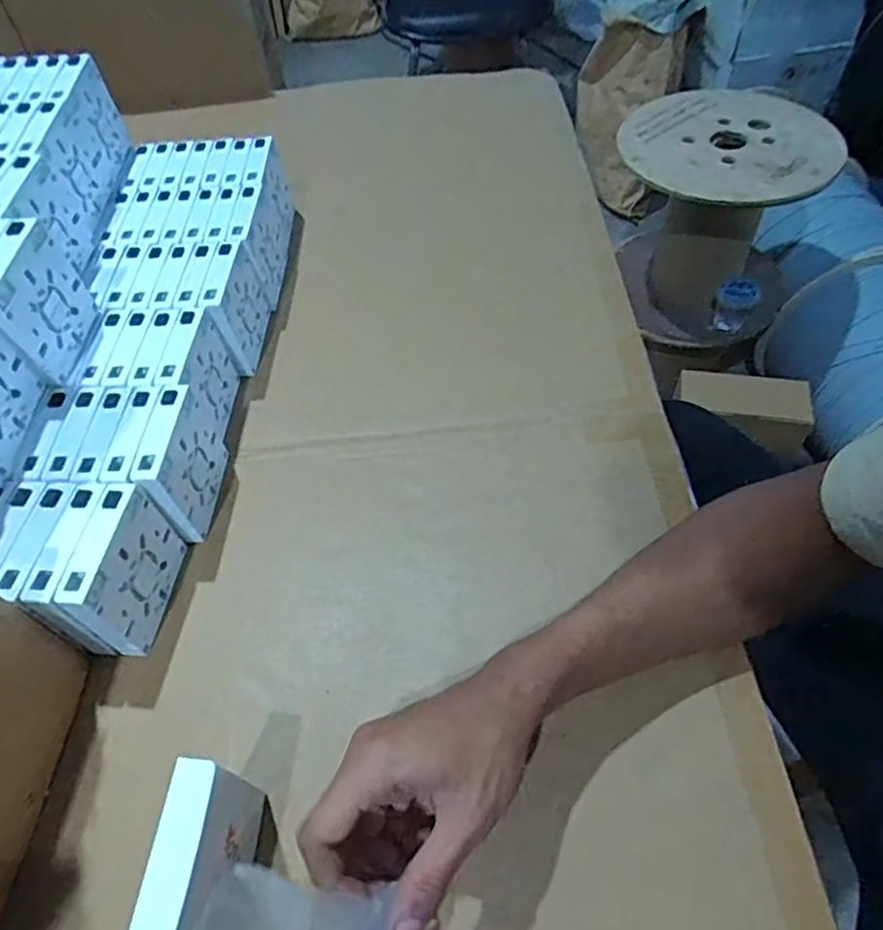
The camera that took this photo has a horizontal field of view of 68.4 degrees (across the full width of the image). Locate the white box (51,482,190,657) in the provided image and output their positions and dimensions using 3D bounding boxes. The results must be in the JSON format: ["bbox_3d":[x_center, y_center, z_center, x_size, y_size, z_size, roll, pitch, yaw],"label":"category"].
[{"bbox_3d":[-0.210,0.071,0.435,0.024,0.080,0.089,3,54,7],"label":"white box"}]

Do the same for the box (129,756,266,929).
[{"bbox_3d":[-0.118,0.204,0.330,0.026,0.088,0.084,3,54,6],"label":"box"}]

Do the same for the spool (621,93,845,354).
[{"bbox_3d":[0.478,-0.438,1.172,0.337,0.312,0.328,7,55,10],"label":"spool"}]

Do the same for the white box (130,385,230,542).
[{"bbox_3d":[-0.191,0.000,0.486,0.024,0.083,0.088,-1,54,4],"label":"white box"}]

